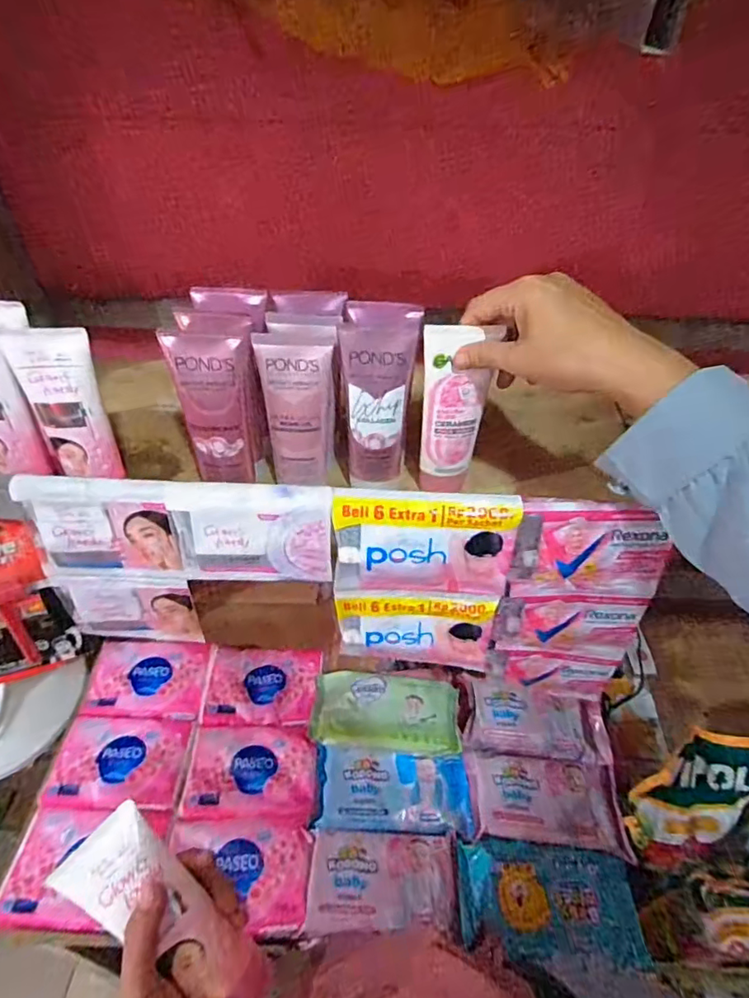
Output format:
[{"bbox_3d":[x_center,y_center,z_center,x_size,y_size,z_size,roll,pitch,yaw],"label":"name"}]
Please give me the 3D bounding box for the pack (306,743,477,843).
[{"bbox_3d":[0.023,0.347,0.632,0.181,0.028,0.088,3,43,0],"label":"pack"}]

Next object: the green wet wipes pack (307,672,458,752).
[{"bbox_3d":[0.016,0.267,0.674,0.186,0.036,0.094,8,43,5],"label":"green wet wipes pack"}]

